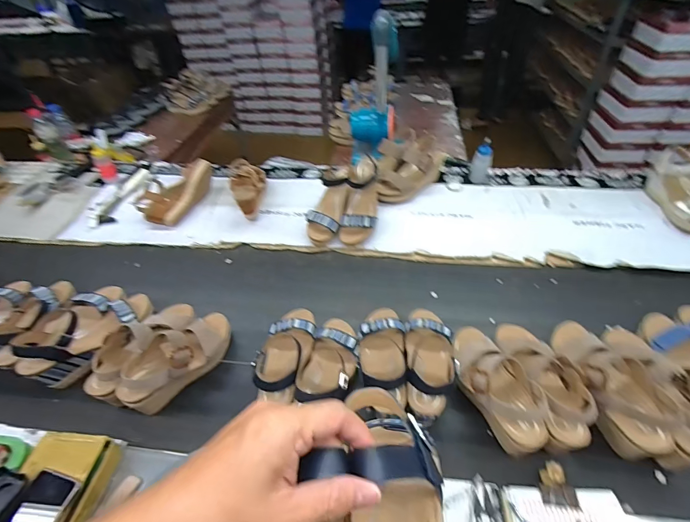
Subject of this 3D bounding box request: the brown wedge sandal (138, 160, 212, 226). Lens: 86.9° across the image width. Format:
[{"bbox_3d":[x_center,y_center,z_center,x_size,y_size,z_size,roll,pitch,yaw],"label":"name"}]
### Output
[{"bbox_3d":[-0.516,-0.215,1.111,0.131,0.101,0.223,19,49,21],"label":"brown wedge sandal"}]

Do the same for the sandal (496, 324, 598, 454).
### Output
[{"bbox_3d":[0.338,0.184,0.631,0.090,0.080,0.252,-4,32,2],"label":"sandal"}]

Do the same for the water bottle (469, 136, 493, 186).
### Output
[{"bbox_3d":[0.414,-0.300,1.099,0.055,0.126,0.051,13,47,16],"label":"water bottle"}]

